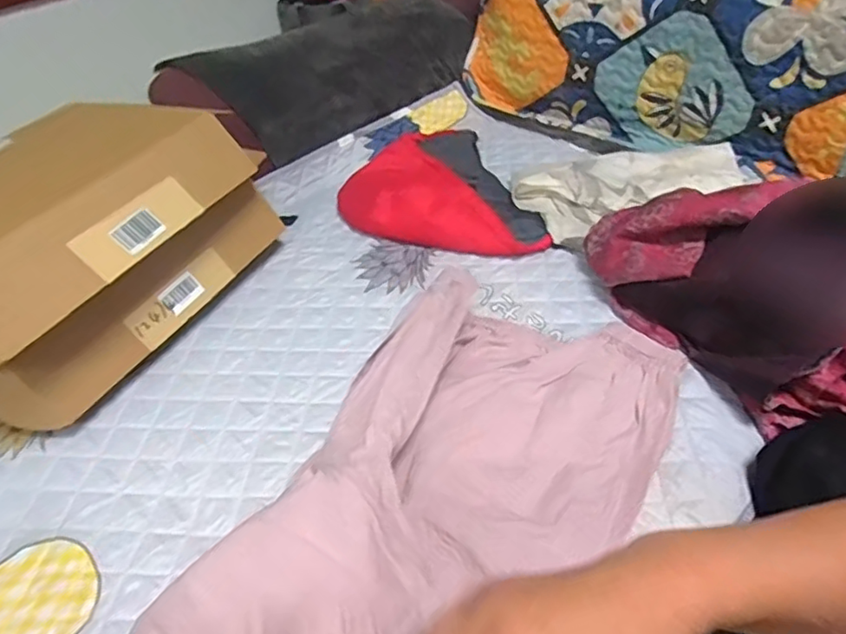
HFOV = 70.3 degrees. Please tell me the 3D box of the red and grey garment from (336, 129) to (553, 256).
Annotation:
[{"bbox_3d":[0.003,-0.200,0.885,0.250,0.045,0.381,-12,42,-9],"label":"red and grey garment"}]

